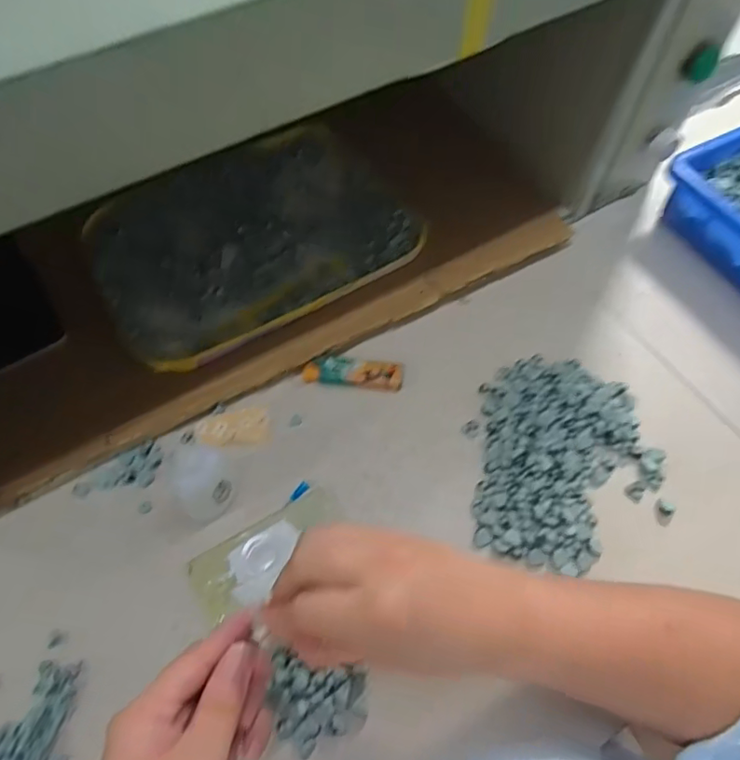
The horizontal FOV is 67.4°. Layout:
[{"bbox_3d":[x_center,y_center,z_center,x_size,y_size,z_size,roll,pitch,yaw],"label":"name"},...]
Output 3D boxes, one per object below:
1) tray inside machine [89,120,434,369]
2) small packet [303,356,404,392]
[{"bbox_3d":[-0.105,-0.128,0.500,0.266,0.027,0.190,-29,65,-14],"label":"tray inside machine"},{"bbox_3d":[-0.013,-0.006,0.447,0.077,0.009,0.023,5,61,3],"label":"small packet"}]

